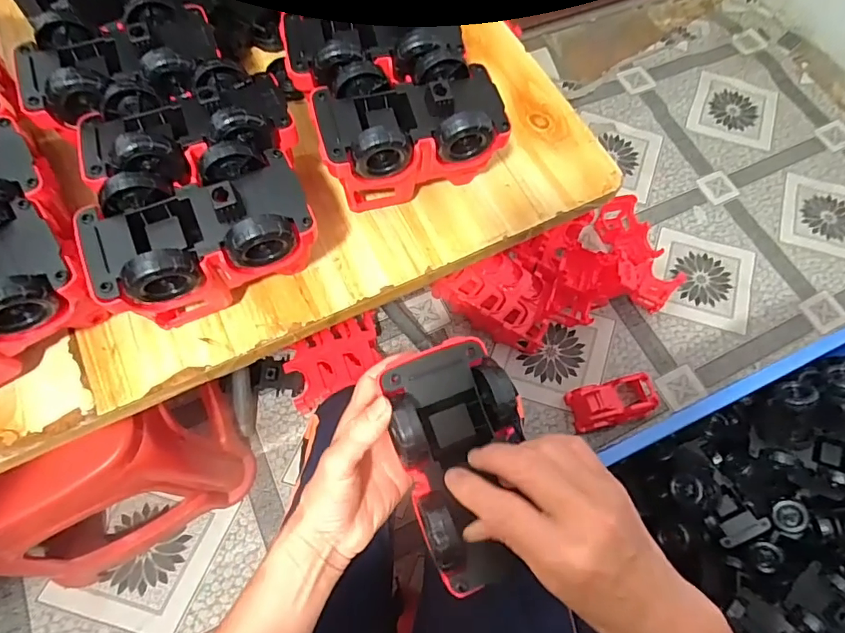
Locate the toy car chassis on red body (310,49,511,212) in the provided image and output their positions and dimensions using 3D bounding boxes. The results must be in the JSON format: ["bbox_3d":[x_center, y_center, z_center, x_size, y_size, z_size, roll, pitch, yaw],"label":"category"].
[{"bbox_3d":[-0.012,-0.153,0.435,0.153,0.106,0.090,-15,68,-10],"label":"toy car chassis on red body"}]

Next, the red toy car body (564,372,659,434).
[{"bbox_3d":[0.362,0.161,0.935,0.148,0.074,0.083,-13,67,-9],"label":"red toy car body"}]

